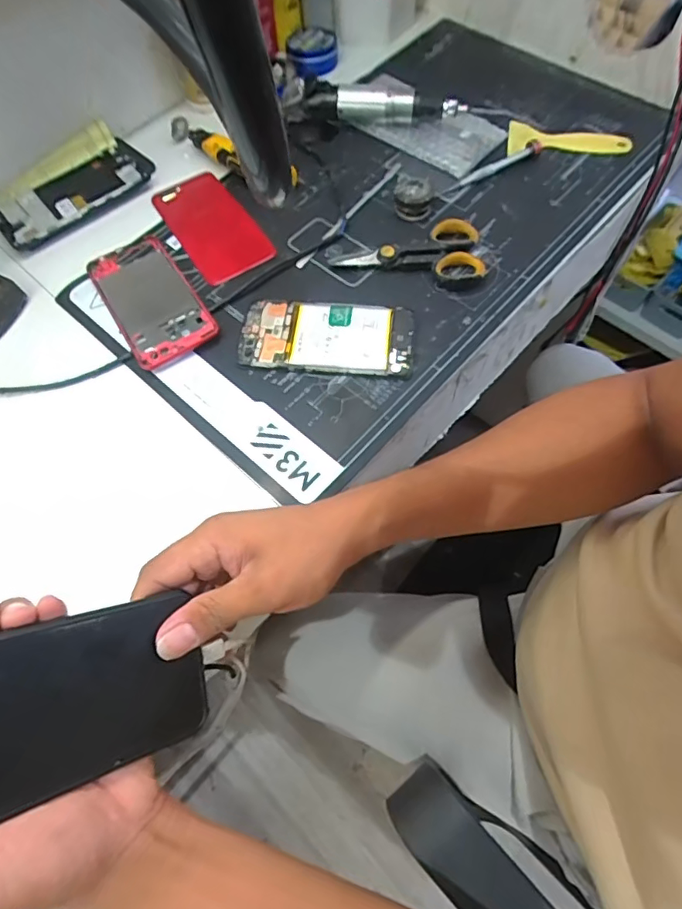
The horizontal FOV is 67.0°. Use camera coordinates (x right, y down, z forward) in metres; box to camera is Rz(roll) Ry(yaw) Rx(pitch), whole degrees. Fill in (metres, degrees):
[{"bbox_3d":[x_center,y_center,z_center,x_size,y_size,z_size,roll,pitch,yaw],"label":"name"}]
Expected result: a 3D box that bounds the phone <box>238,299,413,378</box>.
[{"bbox_3d":[-0.013,-0.104,0.448,0.146,0.009,0.071,5,66,5],"label":"phone"}]

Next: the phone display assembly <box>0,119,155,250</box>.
[{"bbox_3d":[-0.273,-0.269,0.519,0.156,0.018,0.083,-39,80,-9],"label":"phone display assembly"}]

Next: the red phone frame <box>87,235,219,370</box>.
[{"bbox_3d":[-0.175,-0.144,0.471,0.073,0.009,0.145,-31,68,-11],"label":"red phone frame"}]

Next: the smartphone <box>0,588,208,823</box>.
[{"bbox_3d":[-0.141,0.119,0.237,0.159,0.006,0.076,-2,80,-45],"label":"smartphone"}]

